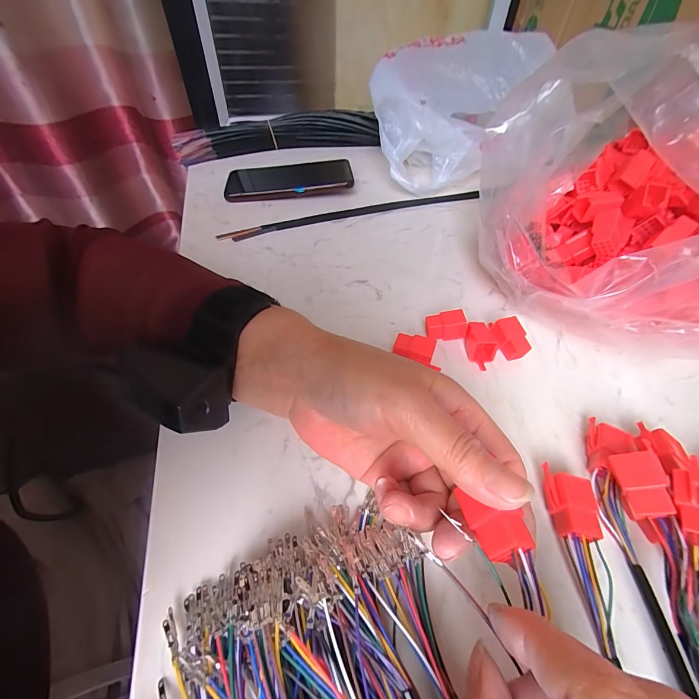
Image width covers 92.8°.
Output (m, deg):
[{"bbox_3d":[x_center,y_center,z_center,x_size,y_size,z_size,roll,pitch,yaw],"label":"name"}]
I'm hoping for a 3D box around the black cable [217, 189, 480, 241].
[{"bbox_3d":[0.015,-0.164,0.399,0.328,0.006,0.018,-17,52,-15],"label":"black cable"}]

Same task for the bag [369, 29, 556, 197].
[{"bbox_3d":[0.131,-0.329,0.461,0.154,0.137,0.259,35,57,25],"label":"bag"}]

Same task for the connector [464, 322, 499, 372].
[{"bbox_3d":[0.102,-0.005,0.259,0.018,0.020,0.035,6,50,4],"label":"connector"}]

